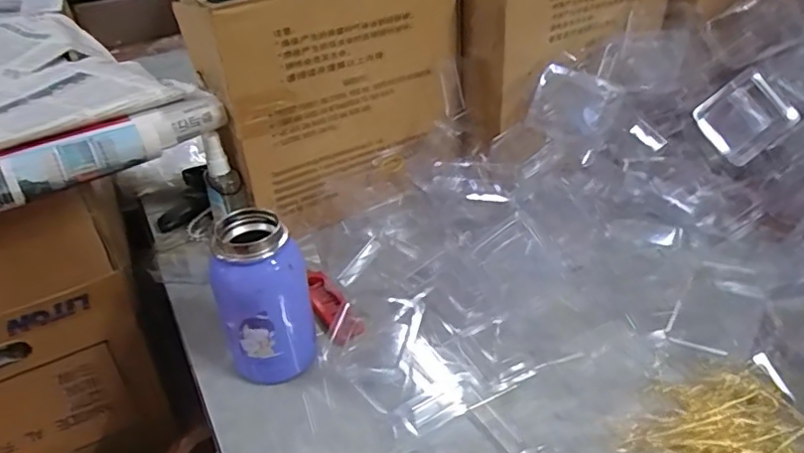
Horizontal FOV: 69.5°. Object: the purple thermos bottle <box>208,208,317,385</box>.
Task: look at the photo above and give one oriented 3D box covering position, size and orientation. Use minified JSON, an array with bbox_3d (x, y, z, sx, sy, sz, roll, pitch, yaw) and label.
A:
[{"bbox_3d":[-0.113,0.062,0.479,0.070,0.139,0.064,-9,35,-10],"label":"purple thermos bottle"}]

